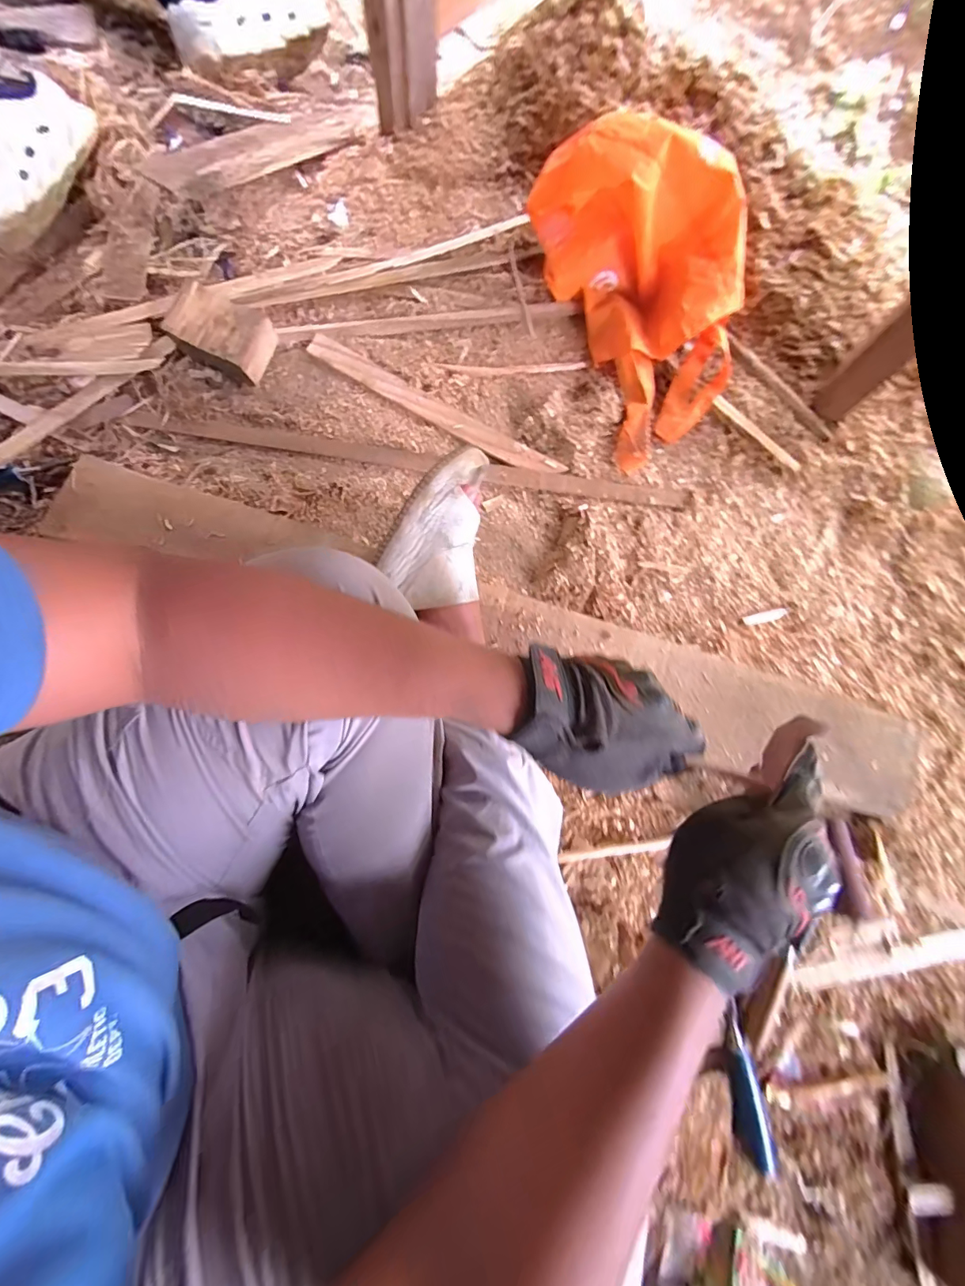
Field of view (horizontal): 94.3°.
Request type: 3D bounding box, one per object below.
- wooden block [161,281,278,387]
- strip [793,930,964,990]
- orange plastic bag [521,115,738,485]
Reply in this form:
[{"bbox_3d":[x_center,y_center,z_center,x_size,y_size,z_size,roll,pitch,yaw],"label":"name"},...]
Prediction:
[{"bbox_3d":[-0.366,-0.435,0.632,0.141,0.057,0.075,28,78,4],"label":"wooden block"},{"bbox_3d":[0.507,0.349,0.503,0.318,0.008,0.026,-10,78,-4],"label":"strip"},{"bbox_3d":[0.252,-0.489,0.623,0.233,0.188,0.385,-20,79,-6],"label":"orange plastic bag"}]

